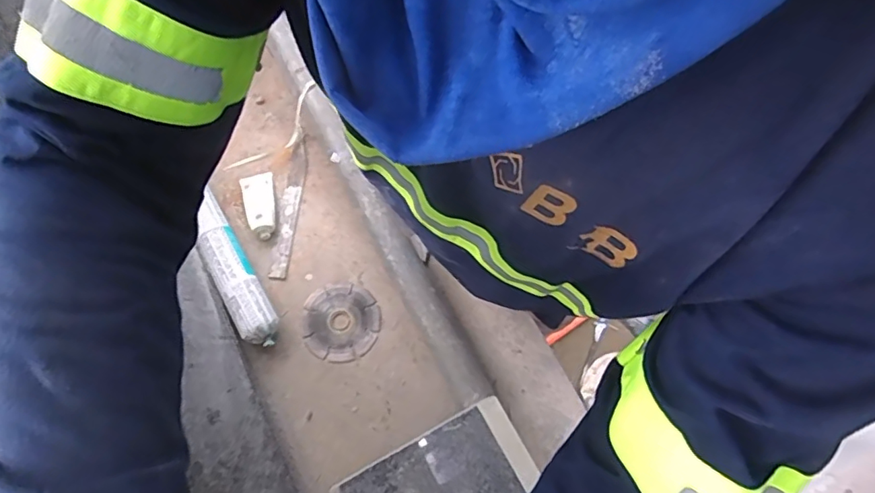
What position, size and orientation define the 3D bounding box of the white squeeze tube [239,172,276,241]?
[{"bbox_3d":[-0.243,-0.056,0.723,0.040,0.022,0.092,-15,76,-4],"label":"white squeeze tube"}]

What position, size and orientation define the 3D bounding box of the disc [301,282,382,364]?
[{"bbox_3d":[-0.129,0.100,0.696,0.102,0.018,0.102,0,76,0],"label":"disc"}]

